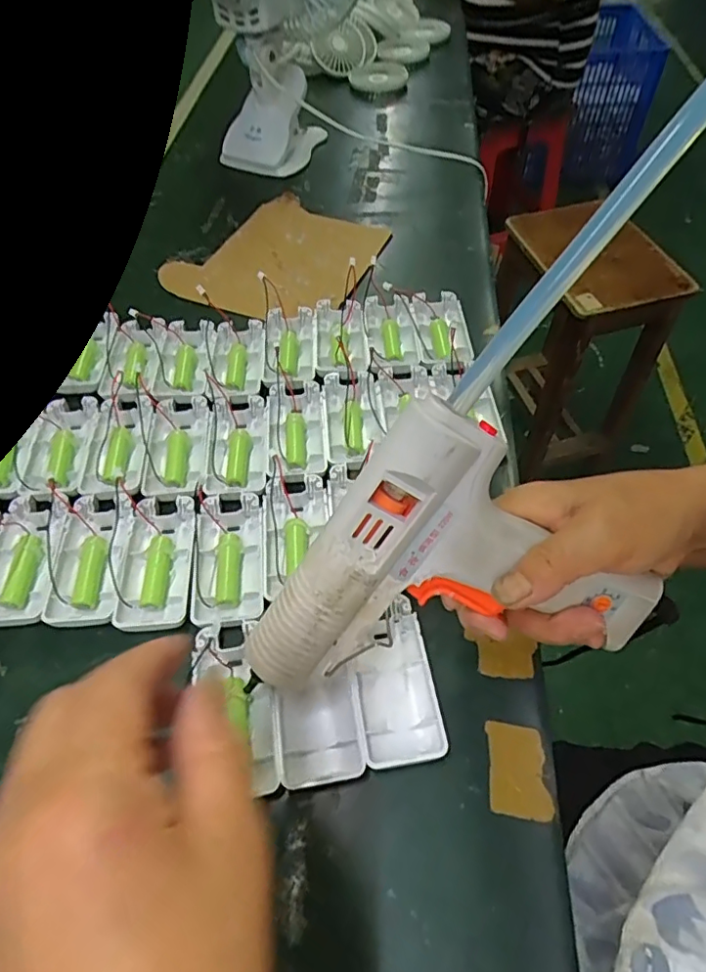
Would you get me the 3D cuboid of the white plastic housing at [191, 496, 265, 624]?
[{"bbox_3d":[-0.083,0.049,0.369,0.044,0.016,0.091,-7,54,-3],"label":"white plastic housing"}]

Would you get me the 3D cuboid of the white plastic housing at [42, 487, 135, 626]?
[{"bbox_3d":[-0.174,0.046,0.370,0.046,0.011,0.094,-4,54,-1],"label":"white plastic housing"}]

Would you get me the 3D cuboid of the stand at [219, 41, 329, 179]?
[{"bbox_3d":[-0.095,-0.434,0.637,0.095,0.101,0.097,18,59,13],"label":"stand"}]

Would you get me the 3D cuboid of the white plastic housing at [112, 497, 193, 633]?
[{"bbox_3d":[-0.130,0.050,0.368,0.043,0.013,0.093,-5,54,-1],"label":"white plastic housing"}]

